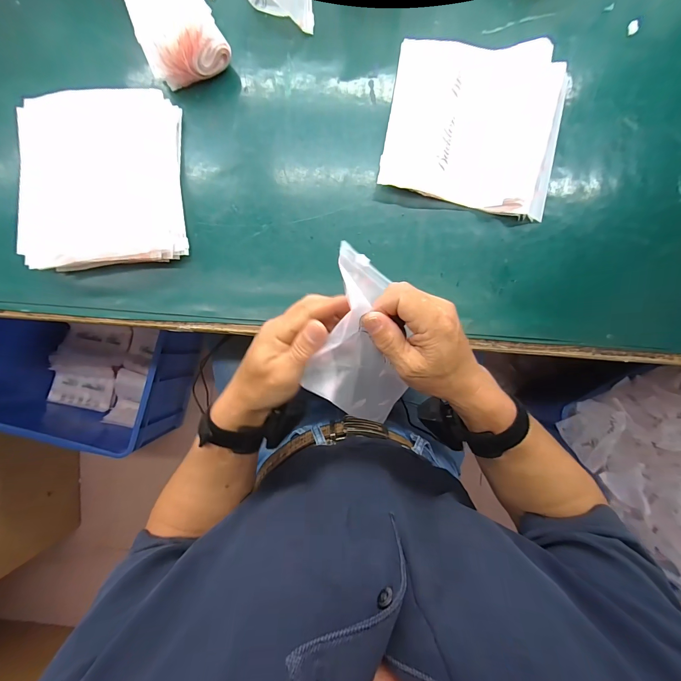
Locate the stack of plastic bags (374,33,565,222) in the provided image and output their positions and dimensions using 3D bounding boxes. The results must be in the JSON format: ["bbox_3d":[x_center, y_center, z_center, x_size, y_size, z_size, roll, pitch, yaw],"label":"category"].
[{"bbox_3d":[0.163,-0.262,0.380,0.202,0.020,0.196,10,86,0],"label":"stack of plastic bags"}]

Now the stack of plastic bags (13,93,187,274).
[{"bbox_3d":[-0.274,-0.189,0.363,0.169,0.033,0.209,-5,86,-1],"label":"stack of plastic bags"}]

